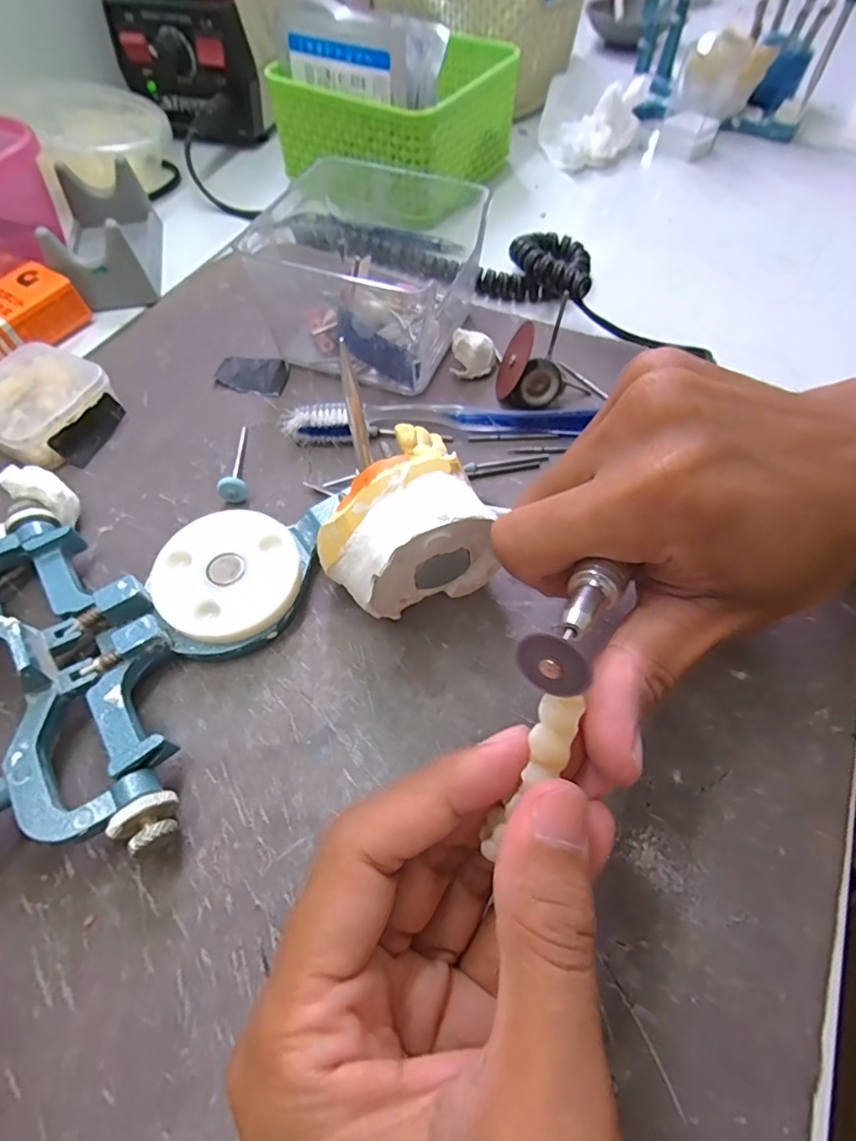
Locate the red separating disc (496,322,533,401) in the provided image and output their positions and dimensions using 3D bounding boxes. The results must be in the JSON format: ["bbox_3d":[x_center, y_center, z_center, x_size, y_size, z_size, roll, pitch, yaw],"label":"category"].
[{"bbox_3d":[0.043,-0.105,0.266,0.004,0.034,0.030,12,51,-22],"label":"red separating disc"}]

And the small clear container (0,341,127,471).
[{"bbox_3d":[-0.185,-0.078,0.256,0.059,0.021,0.056,24,62,13],"label":"small clear container"}]

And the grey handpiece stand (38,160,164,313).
[{"bbox_3d":[-0.195,-0.205,0.324,0.049,0.038,0.097,-11,60,-7],"label":"grey handpiece stand"}]

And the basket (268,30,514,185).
[{"bbox_3d":[-0.018,-0.319,0.376,0.121,0.060,0.131,28,63,15],"label":"basket"}]

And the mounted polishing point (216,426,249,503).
[{"bbox_3d":[-0.091,-0.052,0.247,0.012,0.012,0.046,-11,60,-7],"label":"mounted polishing point"}]

